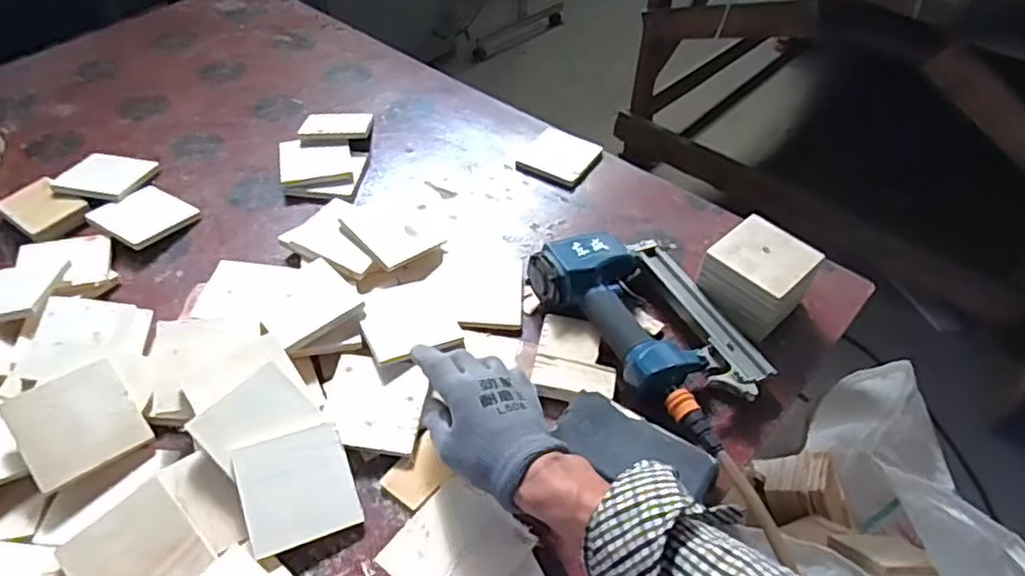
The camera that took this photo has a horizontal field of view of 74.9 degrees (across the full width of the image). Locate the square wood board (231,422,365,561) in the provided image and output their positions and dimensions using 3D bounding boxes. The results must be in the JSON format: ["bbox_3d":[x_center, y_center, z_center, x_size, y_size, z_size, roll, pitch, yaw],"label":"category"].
[{"bbox_3d":[-0.180,0.167,0.562,0.087,0.008,0.090,-14,71,-22],"label":"square wood board"}]

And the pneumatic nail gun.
[{"bbox_3d":[0.143,0.027,0.683,0.146,0.060,0.235,-29,55,-24],"label":"pneumatic nail gun"}]

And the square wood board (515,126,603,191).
[{"bbox_3d":[0.064,-0.180,0.916,0.098,0.010,0.107,24,52,19],"label":"square wood board"}]

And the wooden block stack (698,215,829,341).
[{"bbox_3d":[0.259,-0.010,0.709,0.096,0.078,0.090,35,56,26],"label":"wooden block stack"}]

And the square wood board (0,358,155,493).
[{"bbox_3d":[-0.383,0.119,0.592,0.089,0.010,0.087,-29,82,-34],"label":"square wood board"}]

